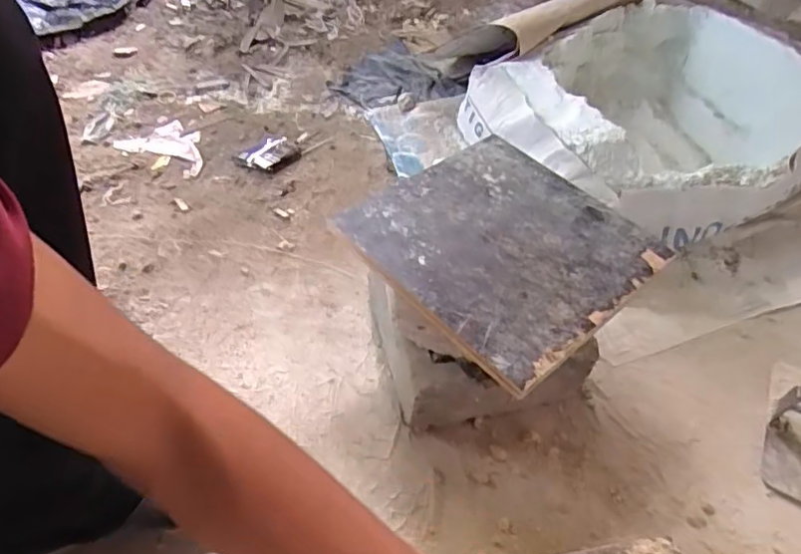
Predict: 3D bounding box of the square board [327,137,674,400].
[{"bbox_3d":[0.100,-0.038,0.557,0.239,0.015,0.246,-35,61,-27],"label":"square board"}]

